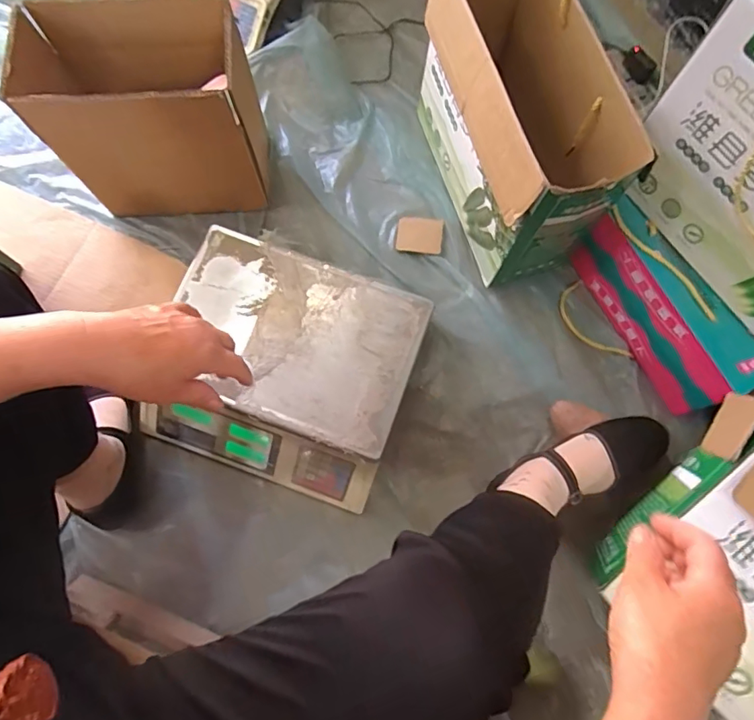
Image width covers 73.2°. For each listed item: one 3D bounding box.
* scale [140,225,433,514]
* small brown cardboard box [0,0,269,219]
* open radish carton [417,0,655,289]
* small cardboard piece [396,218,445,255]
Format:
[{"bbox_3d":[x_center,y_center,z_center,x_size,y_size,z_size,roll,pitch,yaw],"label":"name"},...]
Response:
[{"bbox_3d":[-0.125,0.012,0.706,0.326,0.099,0.290,20,75,5],"label":"scale"},{"bbox_3d":[-0.306,-0.342,0.719,0.252,0.271,0.155,-2,75,-1],"label":"small brown cardboard box"},{"bbox_3d":[0.191,-0.331,0.723,0.159,0.269,0.370,-16,75,-5],"label":"open radish carton"},{"bbox_3d":[0.069,-0.202,0.821,0.072,0.008,0.065,7,75,1],"label":"small cardboard piece"}]

